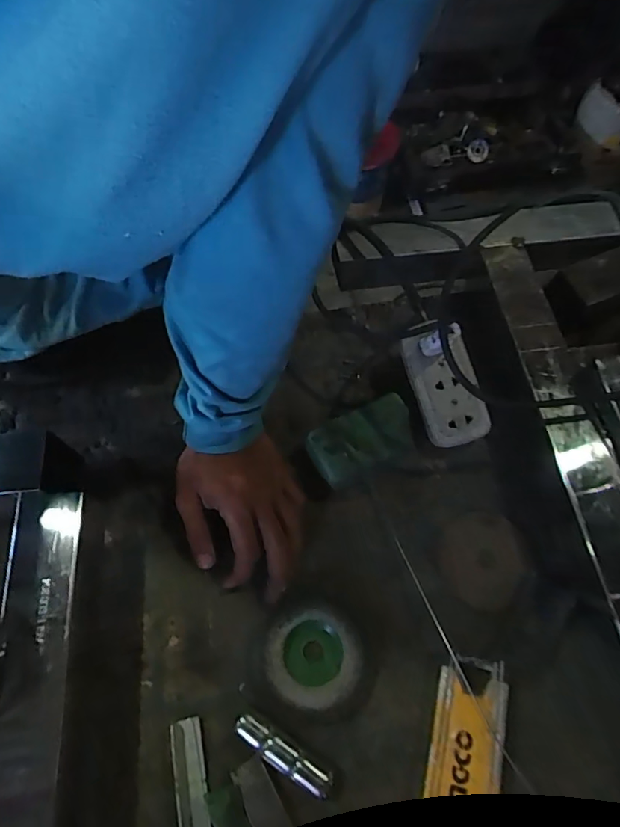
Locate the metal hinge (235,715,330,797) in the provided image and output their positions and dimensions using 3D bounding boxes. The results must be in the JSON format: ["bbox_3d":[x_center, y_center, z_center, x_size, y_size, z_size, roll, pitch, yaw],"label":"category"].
[{"bbox_3d":[-0.021,0.252,0.365,0.080,0.016,0.019,29,68,11],"label":"metal hinge"}]

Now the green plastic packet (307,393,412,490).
[{"bbox_3d":[0.050,0.025,0.459,0.103,0.037,0.061,-30,70,-12],"label":"green plastic packet"}]

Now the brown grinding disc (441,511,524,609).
[{"bbox_3d":[0.148,0.125,0.426,0.067,0.007,0.079,20,67,7],"label":"brown grinding disc"}]

